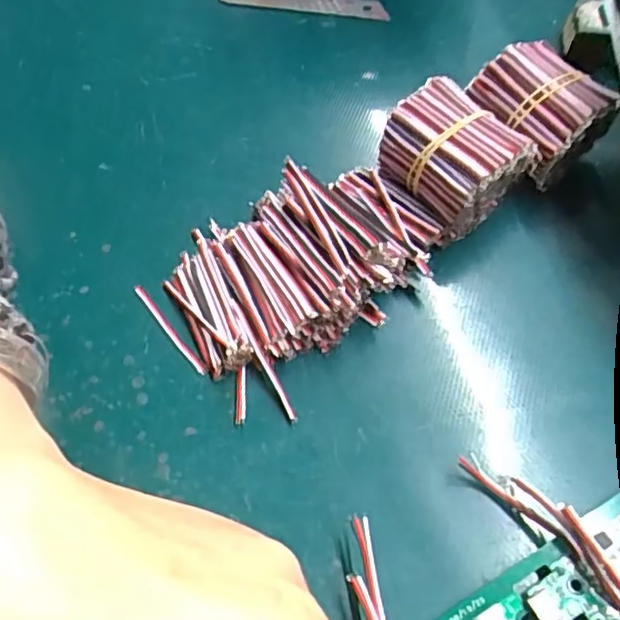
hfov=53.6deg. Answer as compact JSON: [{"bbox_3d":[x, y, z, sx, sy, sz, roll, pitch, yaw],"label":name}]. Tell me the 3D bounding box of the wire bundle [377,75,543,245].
[{"bbox_3d":[0.057,-0.060,0.247,0.043,0.041,0.050,-32,63,-17],"label":"wire bundle"}]

